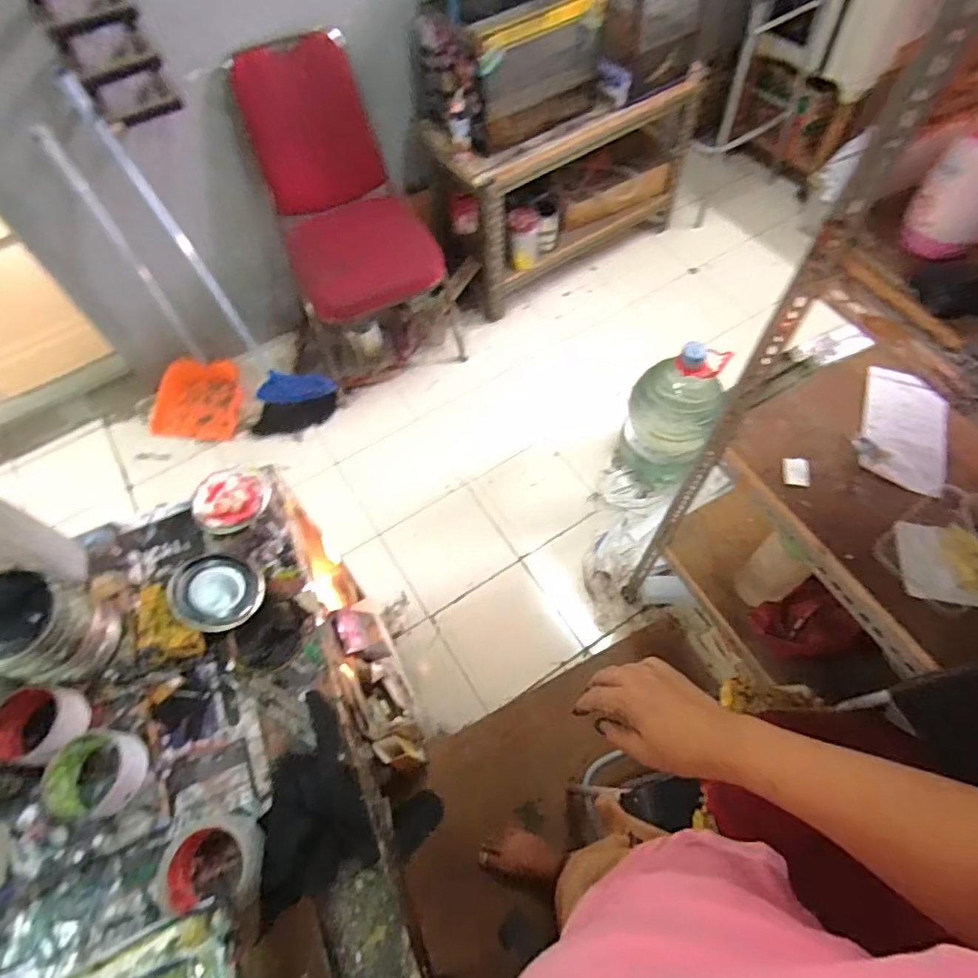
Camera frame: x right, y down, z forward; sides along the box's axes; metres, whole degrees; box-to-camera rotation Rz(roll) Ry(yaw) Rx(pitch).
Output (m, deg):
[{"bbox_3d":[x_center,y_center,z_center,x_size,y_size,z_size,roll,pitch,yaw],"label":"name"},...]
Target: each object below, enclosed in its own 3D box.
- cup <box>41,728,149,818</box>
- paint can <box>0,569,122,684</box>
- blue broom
[{"bbox_3d":[-0.422,0.309,0.613,0.083,0.049,0.082,-1,60,3],"label":"cup"},{"bbox_3d":[-0.502,0.158,0.622,0.095,0.127,0.096,-1,60,3],"label":"paint can"},{"bbox_3d":[-0.787,-0.588,1.620,0.266,1.030,0.158,-40,43,-18],"label":"blue broom"}]

